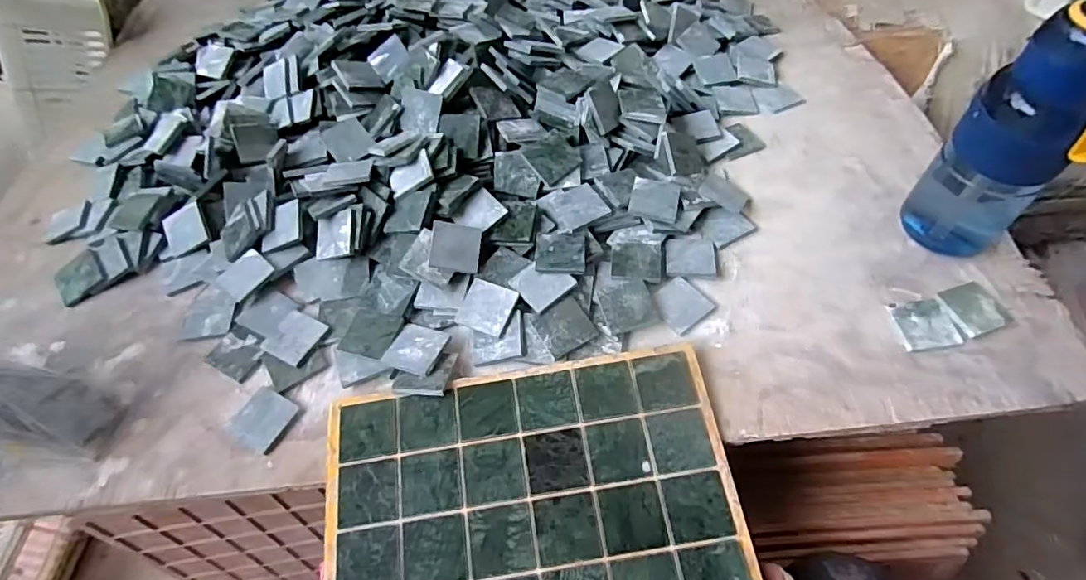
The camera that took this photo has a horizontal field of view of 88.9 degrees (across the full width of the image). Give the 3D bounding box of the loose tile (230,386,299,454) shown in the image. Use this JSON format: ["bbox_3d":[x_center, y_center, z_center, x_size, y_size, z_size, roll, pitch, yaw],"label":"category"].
[{"bbox_3d":[-0.253,0.116,0.500,0.048,0.009,0.049,20,59,17],"label":"loose tile"}]

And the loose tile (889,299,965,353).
[{"bbox_3d":[0.355,0.032,0.516,0.051,0.009,0.050,-7,55,-1],"label":"loose tile"}]

